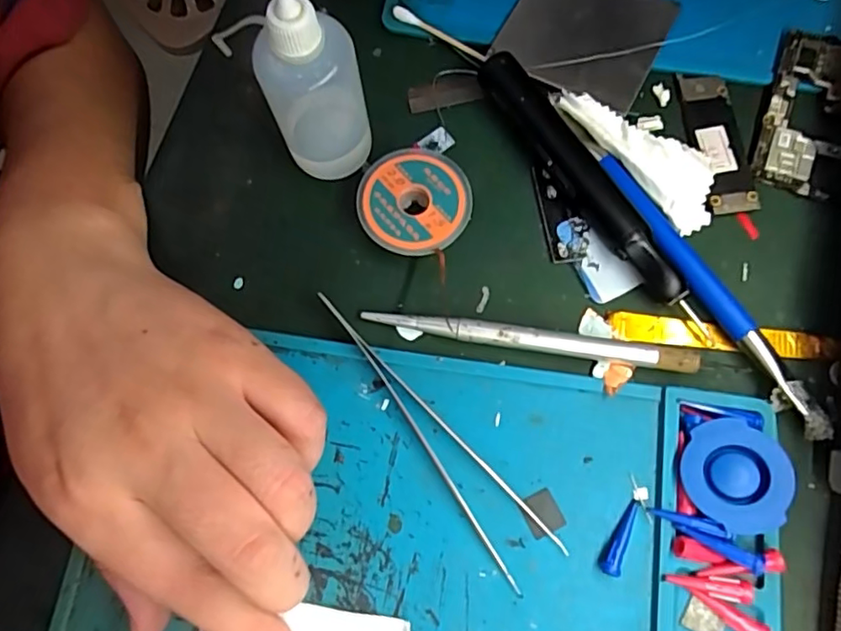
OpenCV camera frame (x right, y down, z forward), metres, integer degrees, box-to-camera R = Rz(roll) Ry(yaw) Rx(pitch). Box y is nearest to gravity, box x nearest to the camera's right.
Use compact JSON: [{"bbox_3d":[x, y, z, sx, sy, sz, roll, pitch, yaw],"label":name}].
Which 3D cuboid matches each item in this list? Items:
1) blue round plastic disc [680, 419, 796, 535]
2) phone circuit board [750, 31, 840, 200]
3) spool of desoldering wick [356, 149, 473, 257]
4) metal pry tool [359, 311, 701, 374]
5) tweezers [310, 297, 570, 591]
[{"bbox_3d":[0.110,0.056,0.204,0.033,0.010,0.036,-8,66,18],"label":"blue round plastic disc"},{"bbox_3d":[0.165,-0.086,0.247,0.034,0.007,0.072,19,75,7],"label":"phone circuit board"},{"bbox_3d":[-0.002,-0.045,0.242,0.045,0.013,0.044,0,74,1],"label":"spool of desoldering wick"},{"bbox_3d":[0.040,0.008,0.225,0.125,0.012,0.008,9,75,4],"label":"metal pry tool"},{"bbox_3d":[0.007,0.039,0.219,0.023,0.008,0.126,-33,76,-8],"label":"tweezers"}]

